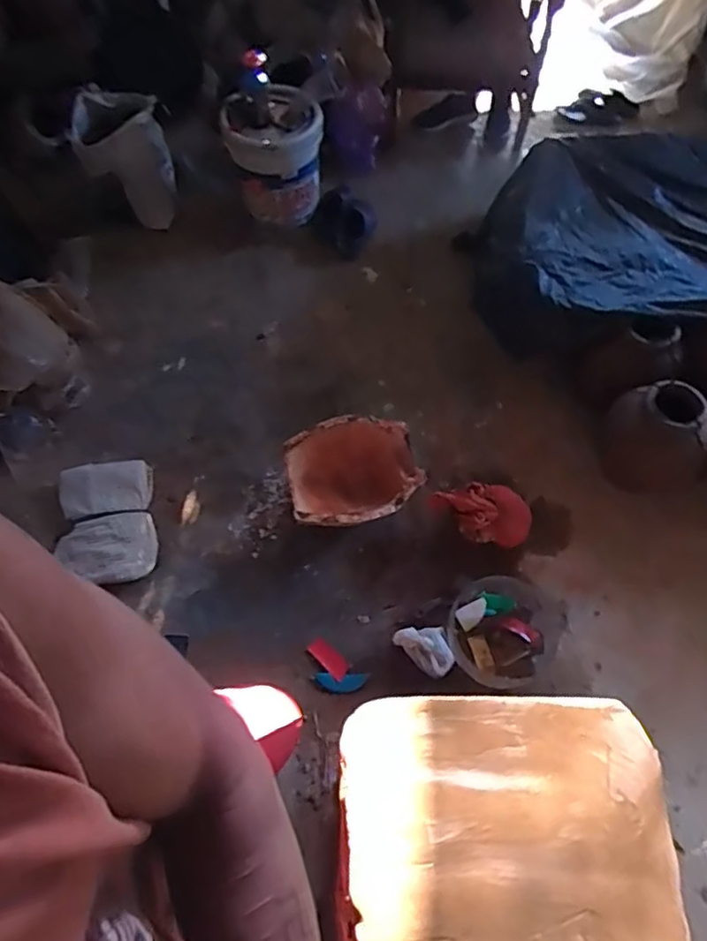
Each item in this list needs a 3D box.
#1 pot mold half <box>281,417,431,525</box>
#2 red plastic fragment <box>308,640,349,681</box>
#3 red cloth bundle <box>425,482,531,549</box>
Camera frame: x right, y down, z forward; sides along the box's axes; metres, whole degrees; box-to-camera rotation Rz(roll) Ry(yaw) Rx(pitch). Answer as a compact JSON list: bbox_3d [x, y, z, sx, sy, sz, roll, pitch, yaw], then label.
[{"bbox_3d":[-0.004,0.014,1.583,0.319,0.137,0.290,-10,62,-7],"label":"pot mold half"},{"bbox_3d":[-0.057,0.445,1.442,0.048,0.011,0.104,-40,70,-21],"label":"red plastic fragment"},{"bbox_3d":[0.324,0.098,1.547,0.258,0.125,0.141,12,62,5],"label":"red cloth bundle"}]

